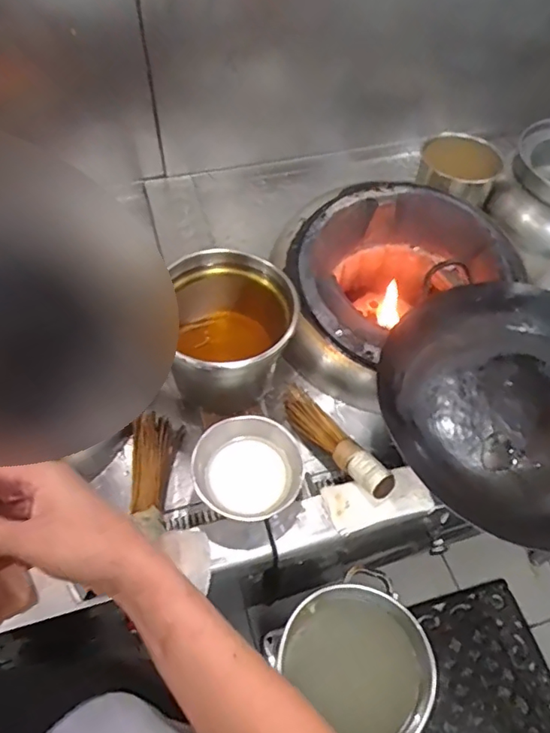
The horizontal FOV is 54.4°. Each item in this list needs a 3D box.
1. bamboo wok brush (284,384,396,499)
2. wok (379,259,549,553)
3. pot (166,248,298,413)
[{"bbox_3d":[0.100,0.126,0.932,0.054,0.052,0.262,-29,46,-21],"label":"bamboo wok brush"},{"bbox_3d":[0.391,0.066,0.880,0.430,0.133,0.414,25,58,14],"label":"wok"},{"bbox_3d":[-0.077,-0.049,0.912,0.215,0.212,0.227,1,55,-2],"label":"pot"}]

